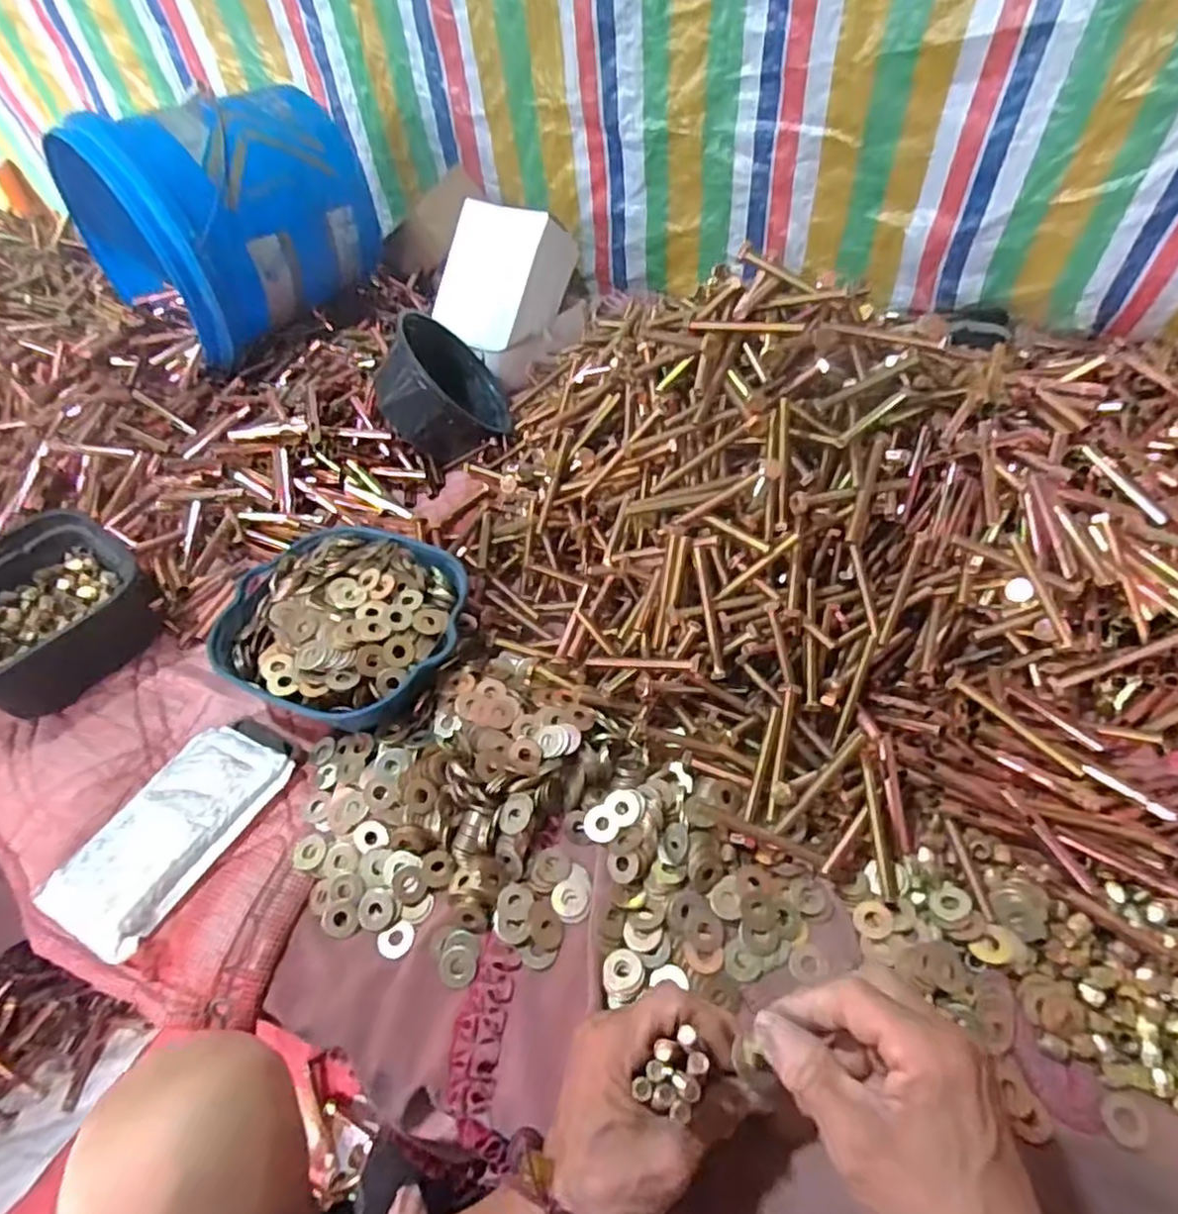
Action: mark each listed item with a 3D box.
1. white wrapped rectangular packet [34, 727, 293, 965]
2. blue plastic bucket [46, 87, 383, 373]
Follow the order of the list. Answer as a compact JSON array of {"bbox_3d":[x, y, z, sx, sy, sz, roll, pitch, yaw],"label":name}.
[{"bbox_3d":[-0.307,0.159,0.502,0.093,0.025,0.161,20,55,20],"label":"white wrapped rectangular packet"},{"bbox_3d":[-0.448,-0.483,0.840,0.261,0.217,0.259,31,59,27],"label":"blue plastic bucket"}]

